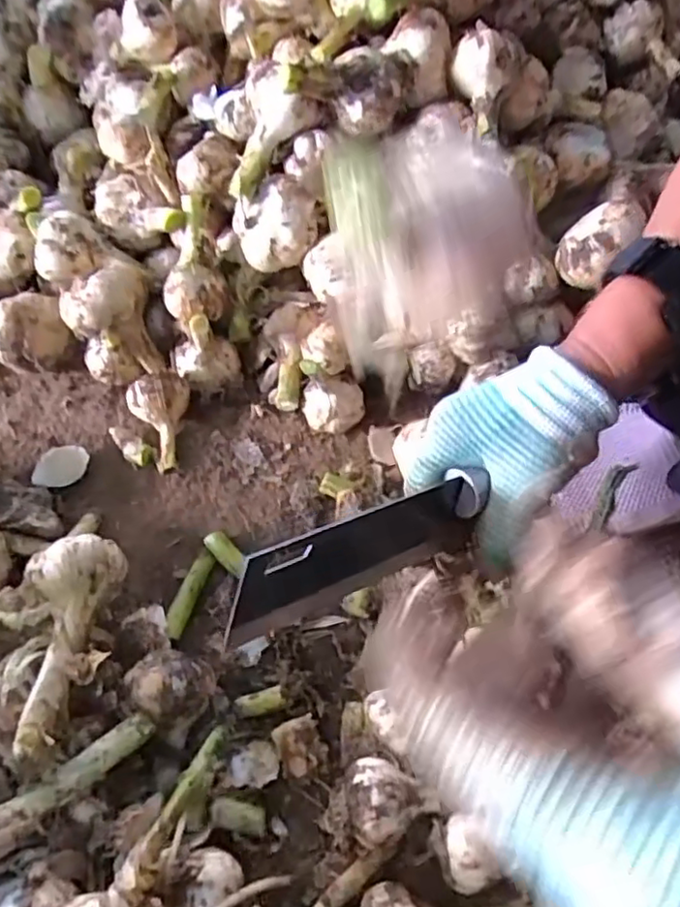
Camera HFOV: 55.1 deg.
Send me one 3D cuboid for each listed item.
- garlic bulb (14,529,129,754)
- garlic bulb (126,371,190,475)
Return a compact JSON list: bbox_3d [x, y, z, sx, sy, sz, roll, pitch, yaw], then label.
[{"bbox_3d":[-0.165,0.107,0.378,0.046,0.040,0.124,0,60,3],"label":"garlic bulb"},{"bbox_3d":[-0.131,-0.029,0.497,0.047,0.044,0.063,-26,62,-11],"label":"garlic bulb"}]

